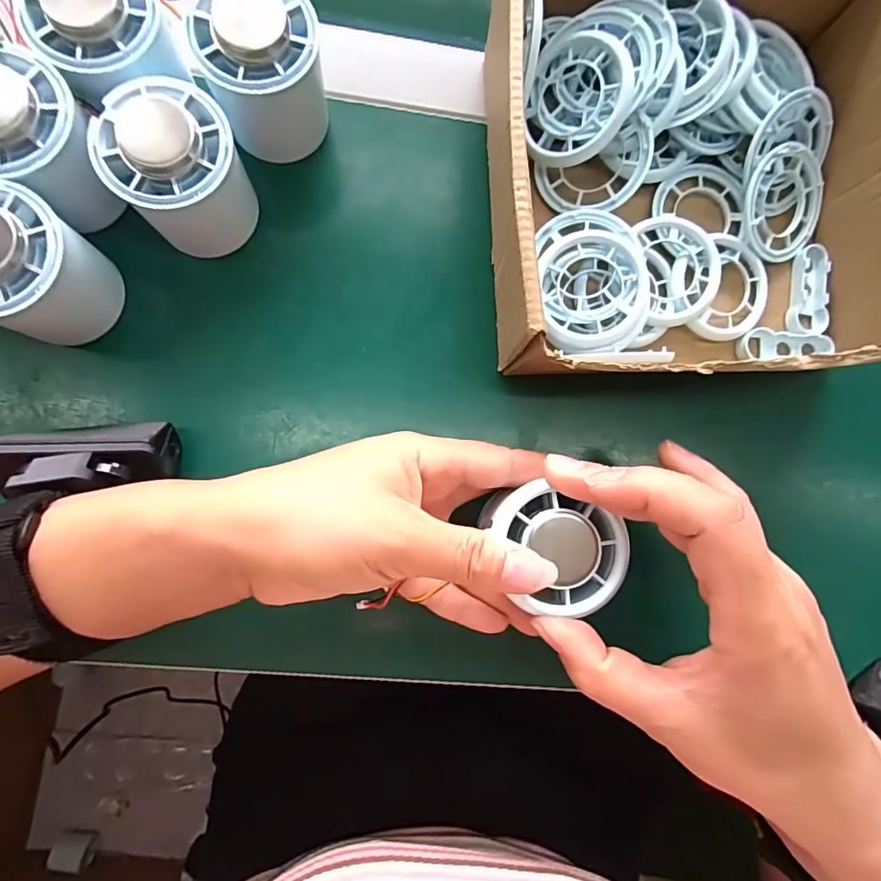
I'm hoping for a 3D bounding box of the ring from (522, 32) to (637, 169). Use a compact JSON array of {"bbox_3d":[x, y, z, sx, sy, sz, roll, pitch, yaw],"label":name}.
[{"bbox_3d":[0.067,-0.166,0.240,0.051,0.009,0.056,9,107,31],"label":"ring"}]

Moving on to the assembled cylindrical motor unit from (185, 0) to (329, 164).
[{"bbox_3d":[-0.081,-0.169,0.229,0.051,0.054,0.053,0,85,-6],"label":"assembled cylindrical motor unit"}]

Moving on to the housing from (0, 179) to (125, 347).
[{"bbox_3d":[-0.179,-0.073,0.213,0.056,0.059,0.051,0,85,-6],"label":"housing"}]

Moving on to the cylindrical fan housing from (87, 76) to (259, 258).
[{"bbox_3d":[-0.115,-0.118,0.222,0.052,0.060,0.052,0,85,-6],"label":"cylindrical fan housing"}]

